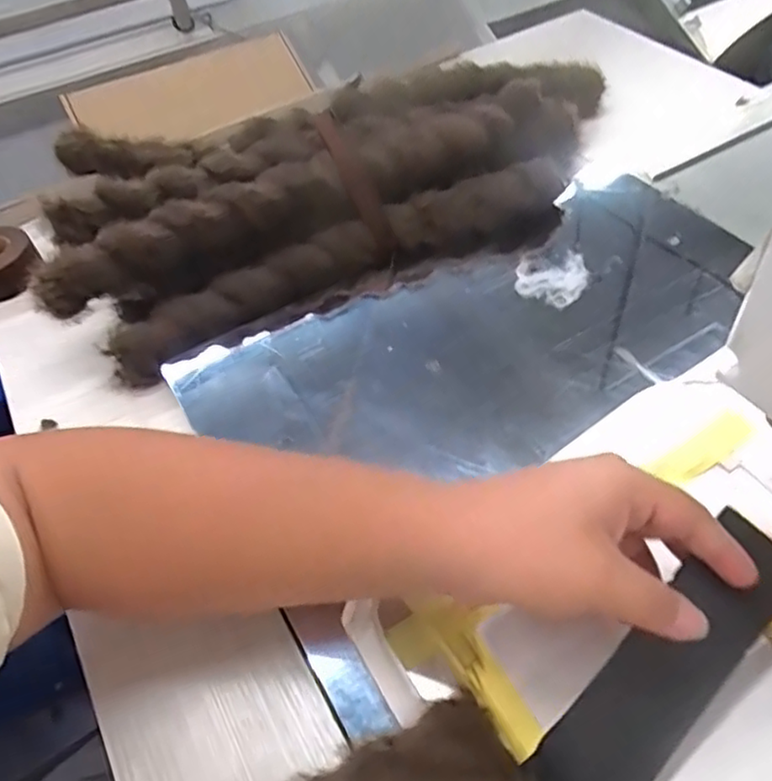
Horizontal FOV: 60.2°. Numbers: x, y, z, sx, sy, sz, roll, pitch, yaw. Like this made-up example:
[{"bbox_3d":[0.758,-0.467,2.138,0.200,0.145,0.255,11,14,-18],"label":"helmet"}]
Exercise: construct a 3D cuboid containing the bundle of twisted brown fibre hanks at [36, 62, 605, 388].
[{"bbox_3d":[-0.017,-0.180,0.576,0.542,0.089,0.180,-19,52,-10],"label":"bundle of twisted brown fibre hanks"}]

